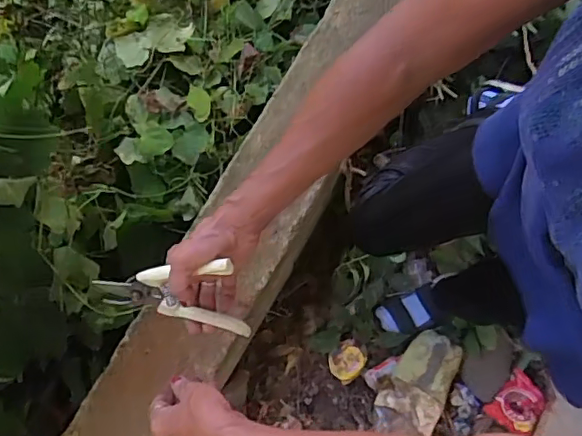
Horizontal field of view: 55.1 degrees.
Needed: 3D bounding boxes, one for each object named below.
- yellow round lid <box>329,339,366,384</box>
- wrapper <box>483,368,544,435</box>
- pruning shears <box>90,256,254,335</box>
[{"bbox_3d":[0.119,0.305,1.189,0.079,0.018,0.072,0,75,1],"label":"yellow round lid"},{"bbox_3d":[0.469,0.380,1.150,0.116,0.041,0.103,-44,78,-9],"label":"wrapper"},{"bbox_3d":[-0.119,0.069,0.541,0.147,0.107,0.022,5,44,13],"label":"pruning shears"}]

